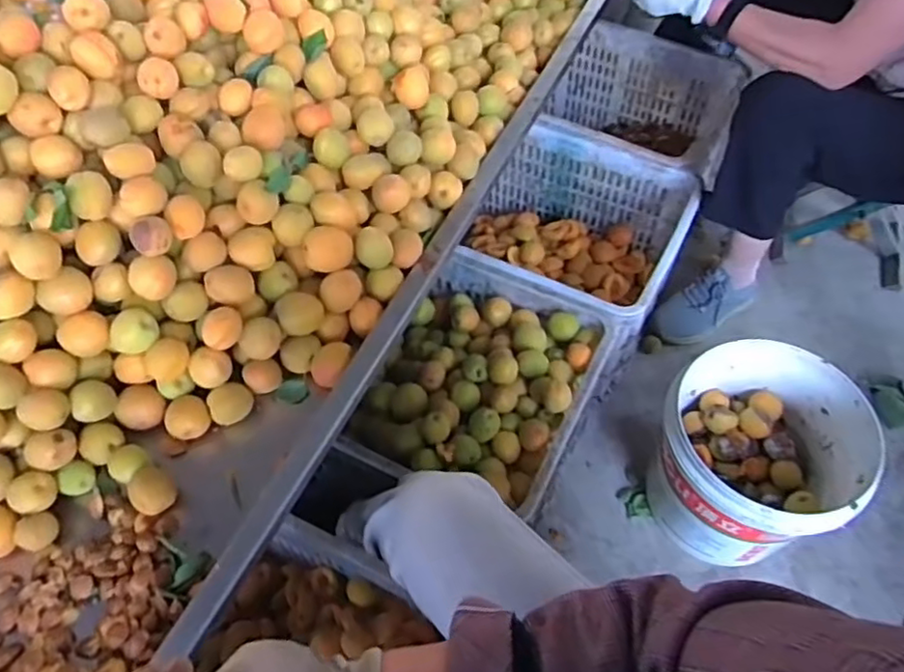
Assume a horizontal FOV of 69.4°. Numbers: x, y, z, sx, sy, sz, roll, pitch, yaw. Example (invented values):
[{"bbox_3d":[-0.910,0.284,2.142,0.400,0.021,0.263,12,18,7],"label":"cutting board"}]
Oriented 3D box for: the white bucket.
[{"bbox_3d":[0.408,0.170,0.912,0.240,0.234,0.239,-1,55,1],"label":"white bucket"}]

